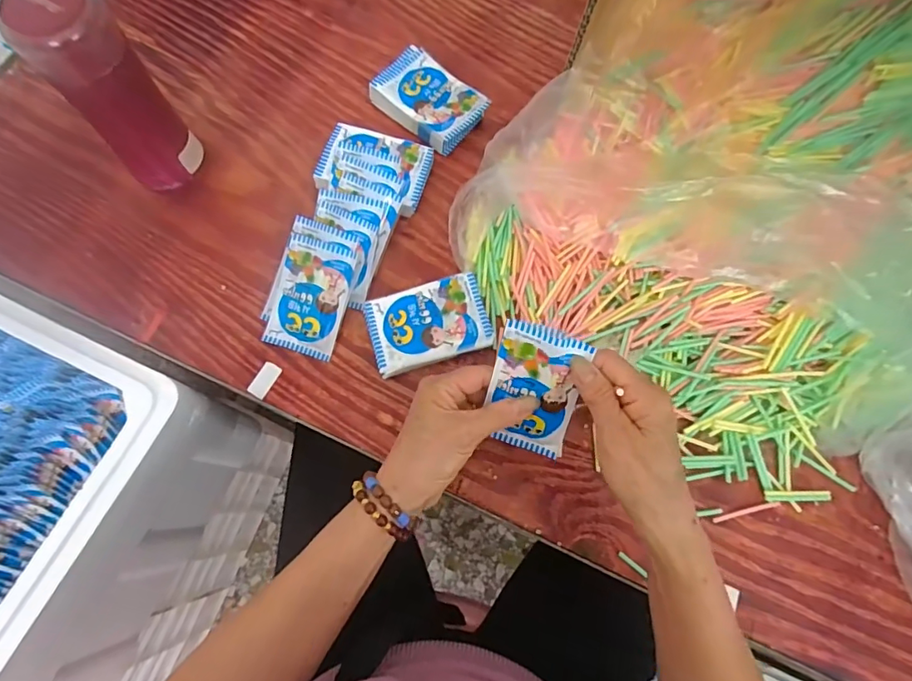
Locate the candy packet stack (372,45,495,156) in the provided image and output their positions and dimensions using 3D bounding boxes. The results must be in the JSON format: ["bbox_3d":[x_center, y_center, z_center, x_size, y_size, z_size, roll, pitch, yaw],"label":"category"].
[{"bbox_3d":[-0.030,-0.255,0.538,0.108,0.028,0.075,42,77,10],"label":"candy packet stack"}]

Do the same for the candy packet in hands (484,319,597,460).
[{"bbox_3d":[0.057,0.039,0.369,0.062,0.105,0.008,16,30,11],"label":"candy packet in hands"}]

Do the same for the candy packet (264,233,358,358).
[{"bbox_3d":[-0.135,-0.040,0.463,0.066,0.010,0.104,17,95,3],"label":"candy packet"}]

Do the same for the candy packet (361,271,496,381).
[{"bbox_3d":[-0.025,-0.014,0.464,0.106,0.027,0.073,-15,74,-6],"label":"candy packet"}]

